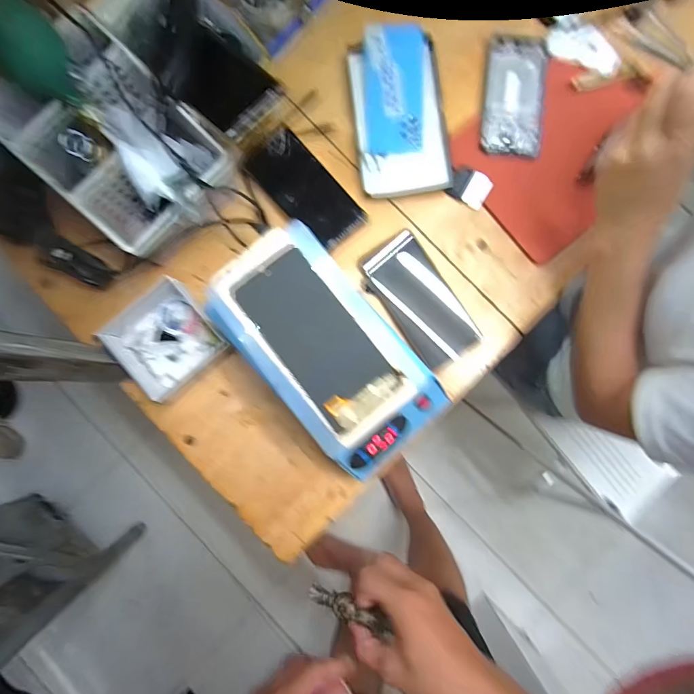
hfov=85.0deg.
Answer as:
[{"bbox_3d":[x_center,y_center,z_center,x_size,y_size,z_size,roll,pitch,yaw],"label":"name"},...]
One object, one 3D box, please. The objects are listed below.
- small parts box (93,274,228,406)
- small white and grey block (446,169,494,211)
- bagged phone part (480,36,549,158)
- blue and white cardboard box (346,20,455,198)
[{"bbox_3d":[-0.209,-0.009,0.446,0.103,0.045,0.111,-39,87,-2],"label":"small parts box"},{"bbox_3d":[0.153,-0.200,0.470,0.050,0.007,0.039,30,87,2],"label":"small white and grey block"},{"bbox_3d":[0.210,-0.312,0.472,0.076,0.008,0.145,6,86,0],"label":"bagged phone part"},{"bbox_3d":[0.064,-0.291,0.469,0.108,0.026,0.200,-7,86,-1],"label":"blue and white cardboard box"}]

